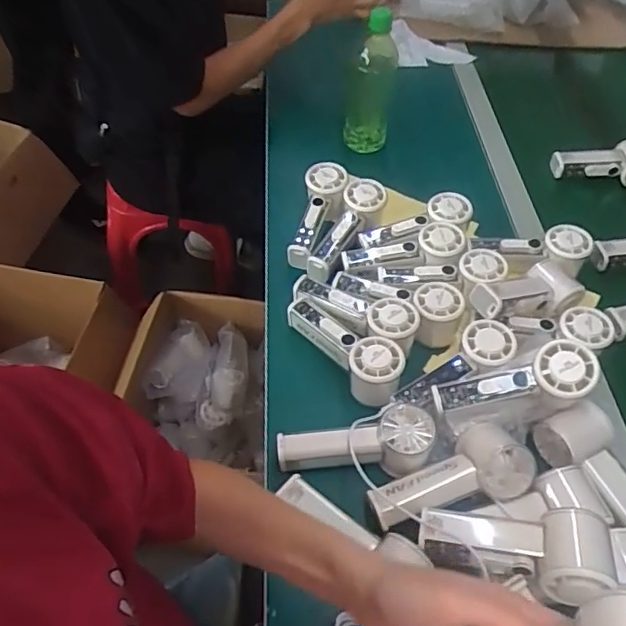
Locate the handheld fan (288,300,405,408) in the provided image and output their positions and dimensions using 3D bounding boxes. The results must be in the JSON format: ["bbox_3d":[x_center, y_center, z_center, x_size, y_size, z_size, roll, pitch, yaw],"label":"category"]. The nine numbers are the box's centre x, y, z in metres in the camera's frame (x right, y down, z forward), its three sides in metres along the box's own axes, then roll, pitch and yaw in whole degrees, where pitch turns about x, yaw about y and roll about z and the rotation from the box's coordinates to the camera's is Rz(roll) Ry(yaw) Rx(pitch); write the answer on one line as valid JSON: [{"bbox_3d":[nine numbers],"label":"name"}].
[{"bbox_3d":[0.036,0.034,0.629,0.055,0.052,0.156,-32,62,-26],"label":"handheld fan"}]

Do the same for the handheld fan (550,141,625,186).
[{"bbox_3d":[0.461,-0.233,0.897,0.157,0.054,0.064,-7,53,-11],"label":"handheld fan"}]

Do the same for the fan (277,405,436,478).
[{"bbox_3d":[0.043,0.131,0.554,0.150,0.046,0.058,-8,54,-11],"label":"fan"}]

